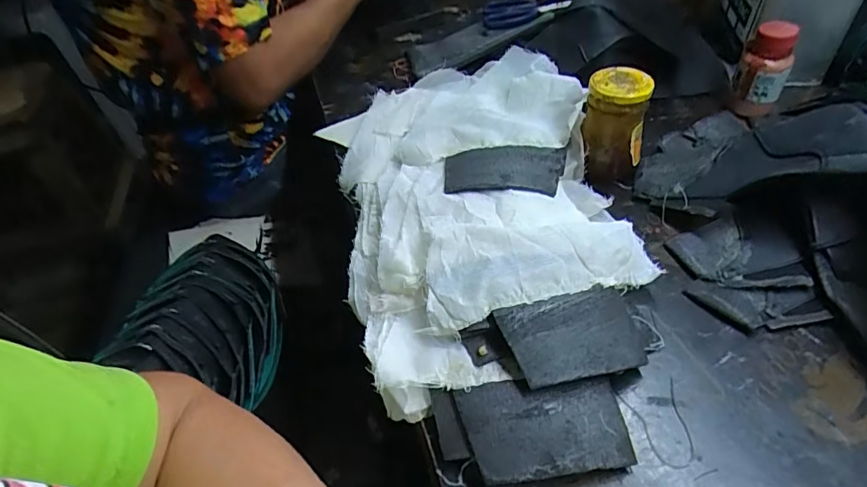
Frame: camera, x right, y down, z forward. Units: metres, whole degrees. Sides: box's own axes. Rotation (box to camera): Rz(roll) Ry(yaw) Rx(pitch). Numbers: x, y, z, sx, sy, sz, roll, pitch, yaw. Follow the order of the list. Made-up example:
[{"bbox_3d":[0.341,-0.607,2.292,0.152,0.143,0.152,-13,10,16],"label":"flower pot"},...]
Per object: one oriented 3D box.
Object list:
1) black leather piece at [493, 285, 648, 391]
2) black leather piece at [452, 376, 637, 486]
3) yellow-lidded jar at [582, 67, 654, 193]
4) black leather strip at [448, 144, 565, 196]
[{"bbox_3d":[0.105,0.067,0.368,0.105,0.013,0.062,-10,63,-18],"label":"black leather piece"},{"bbox_3d":[0.074,0.123,0.338,0.109,0.018,0.061,-5,45,1],"label":"black leather piece"},{"bbox_3d":[0.181,-0.114,0.509,0.059,0.105,0.054,10,47,16],"label":"yellow-lidded jar"},{"bbox_3d":[0.070,-0.074,0.494,0.116,0.016,0.078,2,46,8],"label":"black leather strip"}]

